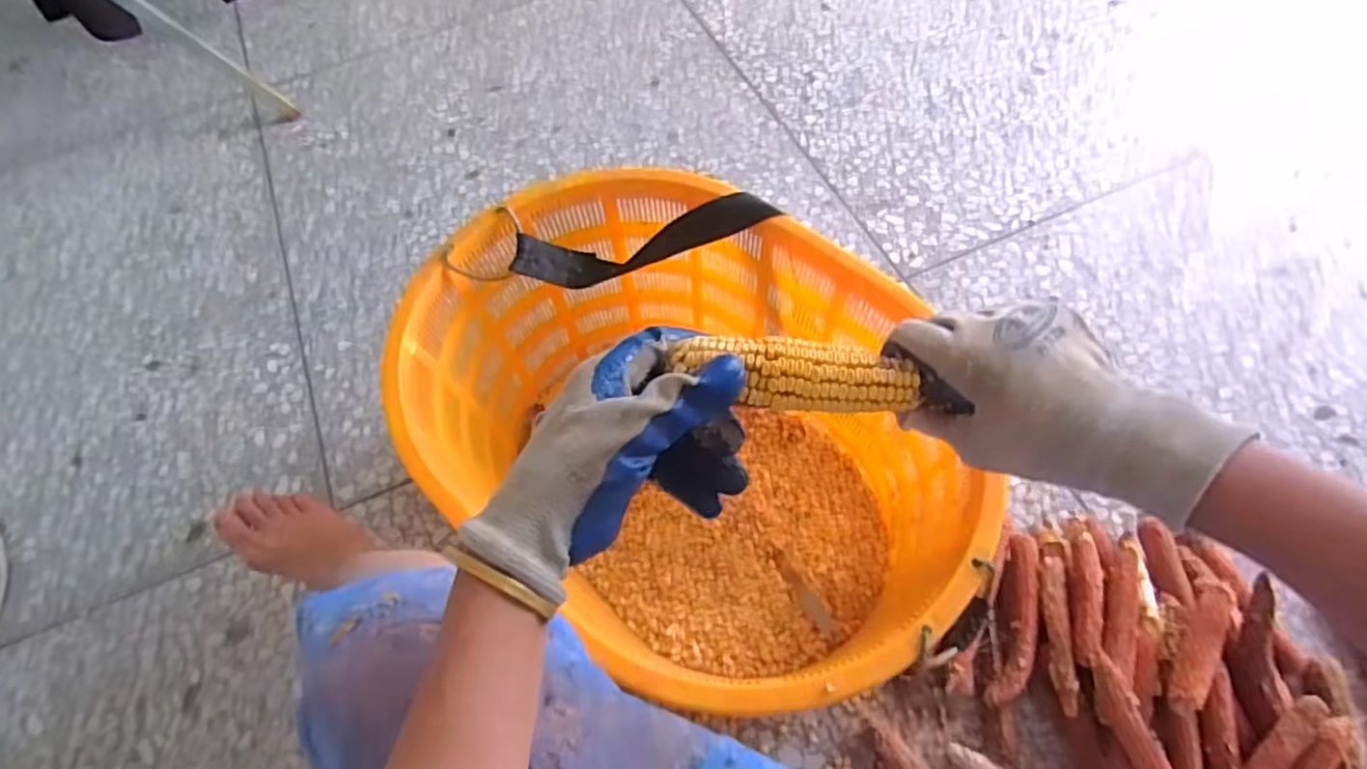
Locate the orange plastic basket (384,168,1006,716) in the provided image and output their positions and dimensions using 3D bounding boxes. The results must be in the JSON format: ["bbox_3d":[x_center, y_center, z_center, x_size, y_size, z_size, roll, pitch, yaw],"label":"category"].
[{"bbox_3d":[0.005,0.057,0.819,0.636,0.295,0.456,34,69,23],"label":"orange plastic basket"}]

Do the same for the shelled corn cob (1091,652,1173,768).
[{"bbox_3d":[0.458,0.355,0.717,0.035,0.037,0.148,-21,76,-8],"label":"shelled corn cob"}]

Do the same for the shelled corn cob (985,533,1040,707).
[{"bbox_3d":[0.393,0.278,0.834,0.039,0.042,0.201,16,63,15],"label":"shelled corn cob"}]

